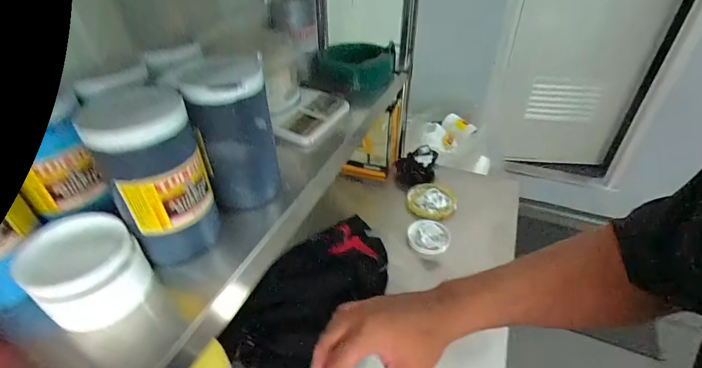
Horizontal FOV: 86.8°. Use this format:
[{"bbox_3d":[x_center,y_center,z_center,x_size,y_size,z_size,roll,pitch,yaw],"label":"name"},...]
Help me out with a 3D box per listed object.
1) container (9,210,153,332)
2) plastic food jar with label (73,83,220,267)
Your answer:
[{"bbox_3d":[-0.267,0.091,0.381,0.094,0.080,0.092,-1,37,1],"label":"container"},{"bbox_3d":[-0.201,-0.005,0.395,0.085,0.178,0.082,-20,41,-22],"label":"plastic food jar with label"}]

